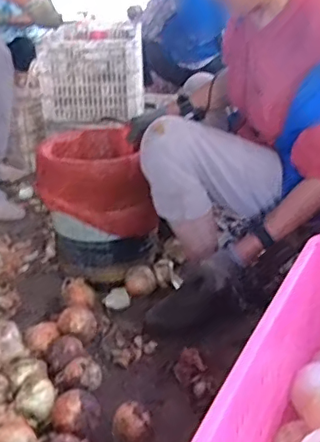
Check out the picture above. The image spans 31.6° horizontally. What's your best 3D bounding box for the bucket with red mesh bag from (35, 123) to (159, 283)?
[{"bbox_3d":[-0.145,-0.034,1.506,0.288,0.346,0.287,-1,24,5],"label":"bucket with red mesh bag"}]

